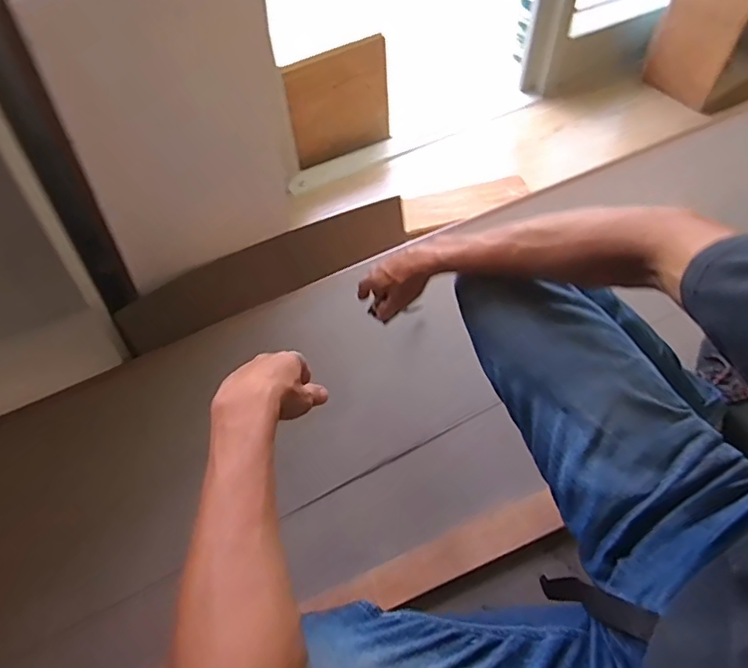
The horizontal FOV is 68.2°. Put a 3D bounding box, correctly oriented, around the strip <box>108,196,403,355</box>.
[{"bbox_3d":[-0.211,-0.131,1.120,0.605,0.115,0.030,-26,26,-12],"label":"strip"}]

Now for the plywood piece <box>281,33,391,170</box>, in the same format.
[{"bbox_3d":[-0.092,-0.615,1.481,0.270,0.284,0.031,-19,45,-13],"label":"plywood piece"}]

